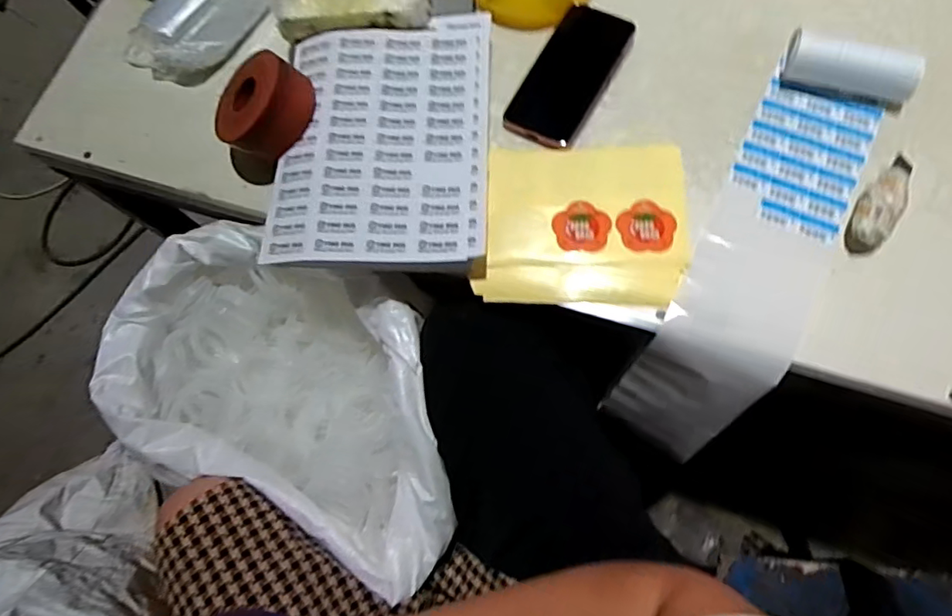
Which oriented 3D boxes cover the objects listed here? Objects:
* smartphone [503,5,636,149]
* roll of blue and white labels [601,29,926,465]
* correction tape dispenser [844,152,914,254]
[{"bbox_3d":[0.096,-0.238,0.575,0.075,0.006,0.154,30,87,4],"label":"smartphone"},{"bbox_3d":[0.274,-0.056,0.571,0.114,0.195,0.393,27,76,6],"label":"roll of blue and white labels"},{"bbox_3d":[0.374,-0.098,0.513,0.035,0.021,0.112,32,78,14],"label":"correction tape dispenser"}]

